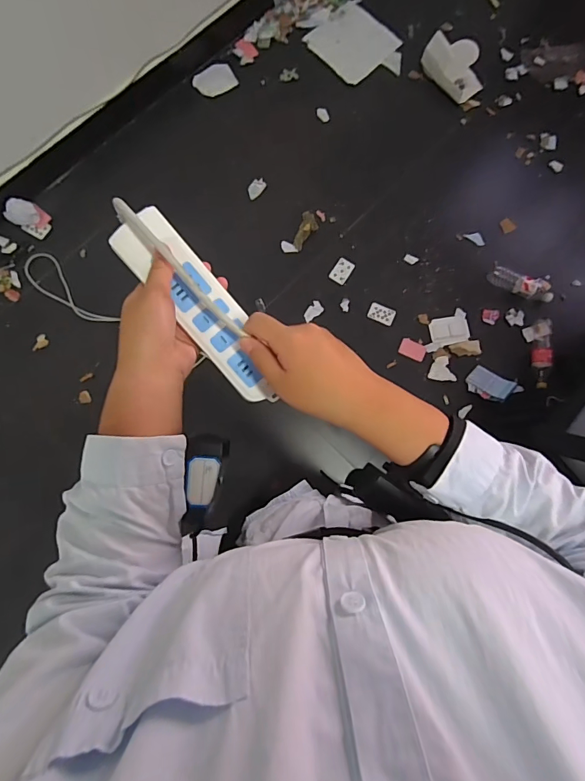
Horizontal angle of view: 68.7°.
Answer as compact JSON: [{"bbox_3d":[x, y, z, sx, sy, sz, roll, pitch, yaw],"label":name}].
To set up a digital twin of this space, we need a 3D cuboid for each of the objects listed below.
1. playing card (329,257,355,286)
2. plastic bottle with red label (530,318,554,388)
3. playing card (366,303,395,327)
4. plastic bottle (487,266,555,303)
[{"bbox_3d":[0.167,-0.401,1.440,0.062,0.005,0.087,32,82,2],"label":"playing card"},{"bbox_3d":[0.813,-0.120,1.401,0.059,0.048,0.234,9,79,-2],"label":"plastic bottle with red label"},{"bbox_3d":[0.299,-0.256,1.428,0.086,0.010,0.064,23,79,1],"label":"playing card"},{"bbox_3d":[0.762,-0.350,1.429,0.218,0.065,0.067,19,79,0],"label":"plastic bottle"}]

